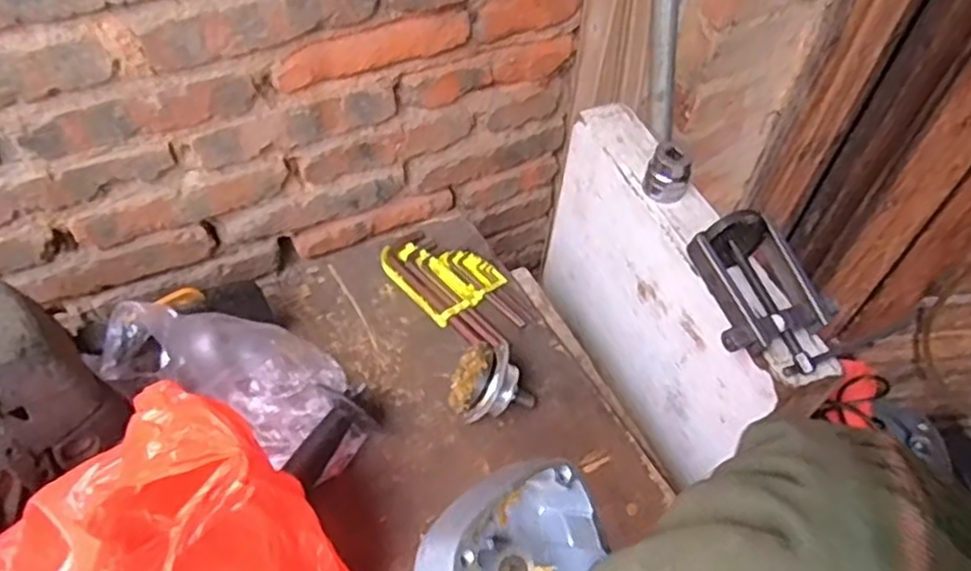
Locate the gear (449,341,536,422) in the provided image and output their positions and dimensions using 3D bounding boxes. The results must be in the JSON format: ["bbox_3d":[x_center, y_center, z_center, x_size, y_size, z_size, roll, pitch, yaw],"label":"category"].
[{"bbox_3d":[0.008,0.087,0.620,0.074,0.062,0.066,11,53,6],"label":"gear"}]

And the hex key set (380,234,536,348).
[{"bbox_3d":[-0.033,-0.002,0.729,0.088,0.011,0.171,-34,61,-25],"label":"hex key set"}]

